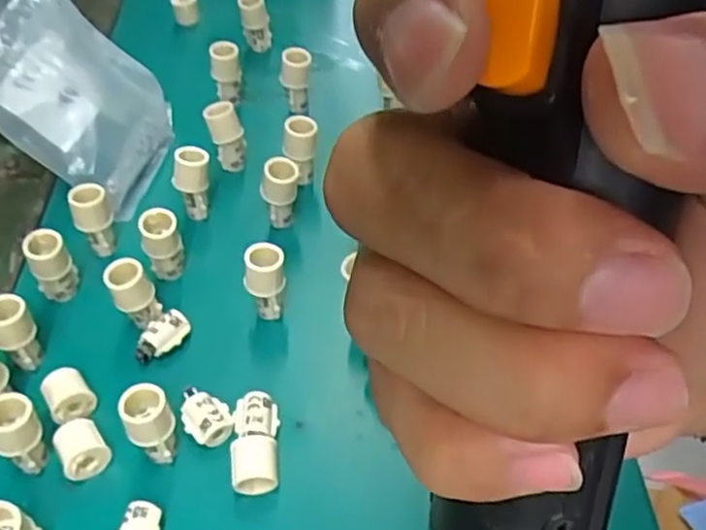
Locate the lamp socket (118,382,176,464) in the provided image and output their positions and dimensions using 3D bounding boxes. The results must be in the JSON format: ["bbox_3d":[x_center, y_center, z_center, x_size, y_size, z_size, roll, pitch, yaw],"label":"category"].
[{"bbox_3d":[-0.086,0.070,0.311,0.020,0.041,0.017,-27,51,-19],"label":"lamp socket"}]

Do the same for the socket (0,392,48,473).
[{"bbox_3d":[-0.143,0.073,0.310,0.017,0.038,0.020,31,57,28],"label":"socket"}]

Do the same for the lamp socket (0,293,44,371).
[{"bbox_3d":[-0.162,0.032,0.345,0.020,0.036,0.017,-33,53,-23],"label":"lamp socket"}]

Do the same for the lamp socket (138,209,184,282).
[{"bbox_3d":[-0.100,-0.010,0.380,0.018,0.039,0.015,-4,48,1],"label":"lamp socket"}]

